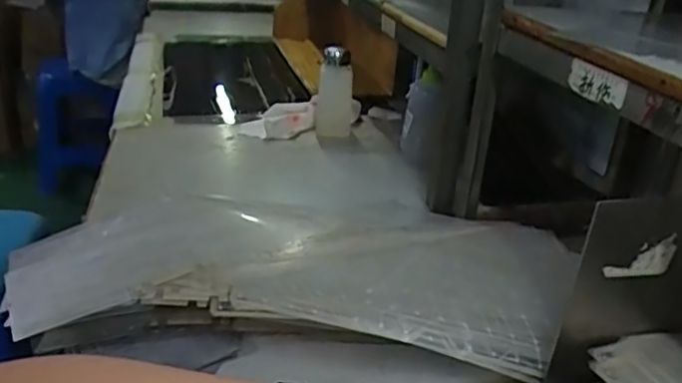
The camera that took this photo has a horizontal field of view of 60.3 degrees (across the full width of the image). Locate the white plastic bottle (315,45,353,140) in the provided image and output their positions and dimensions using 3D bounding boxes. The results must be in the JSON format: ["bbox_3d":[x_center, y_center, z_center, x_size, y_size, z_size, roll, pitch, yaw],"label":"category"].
[{"bbox_3d":[-0.007,-0.153,0.896,0.056,0.131,0.049,4,27,-4],"label":"white plastic bottle"}]

